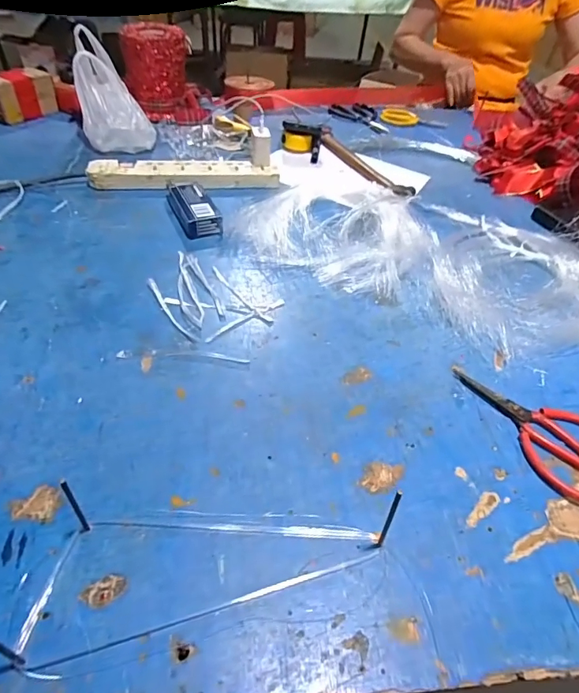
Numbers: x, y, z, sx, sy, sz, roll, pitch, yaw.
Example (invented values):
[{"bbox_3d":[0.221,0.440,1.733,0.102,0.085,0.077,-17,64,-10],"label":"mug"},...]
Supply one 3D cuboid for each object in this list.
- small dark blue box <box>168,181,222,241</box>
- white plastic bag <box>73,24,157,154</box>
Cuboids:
[{"bbox_3d":[-0.149,-0.214,0.686,0.056,0.027,0.138,-16,49,-20],"label":"small dark blue box"},{"bbox_3d":[-0.331,-0.472,0.840,0.124,0.148,0.164,-10,47,-16],"label":"white plastic bag"}]

